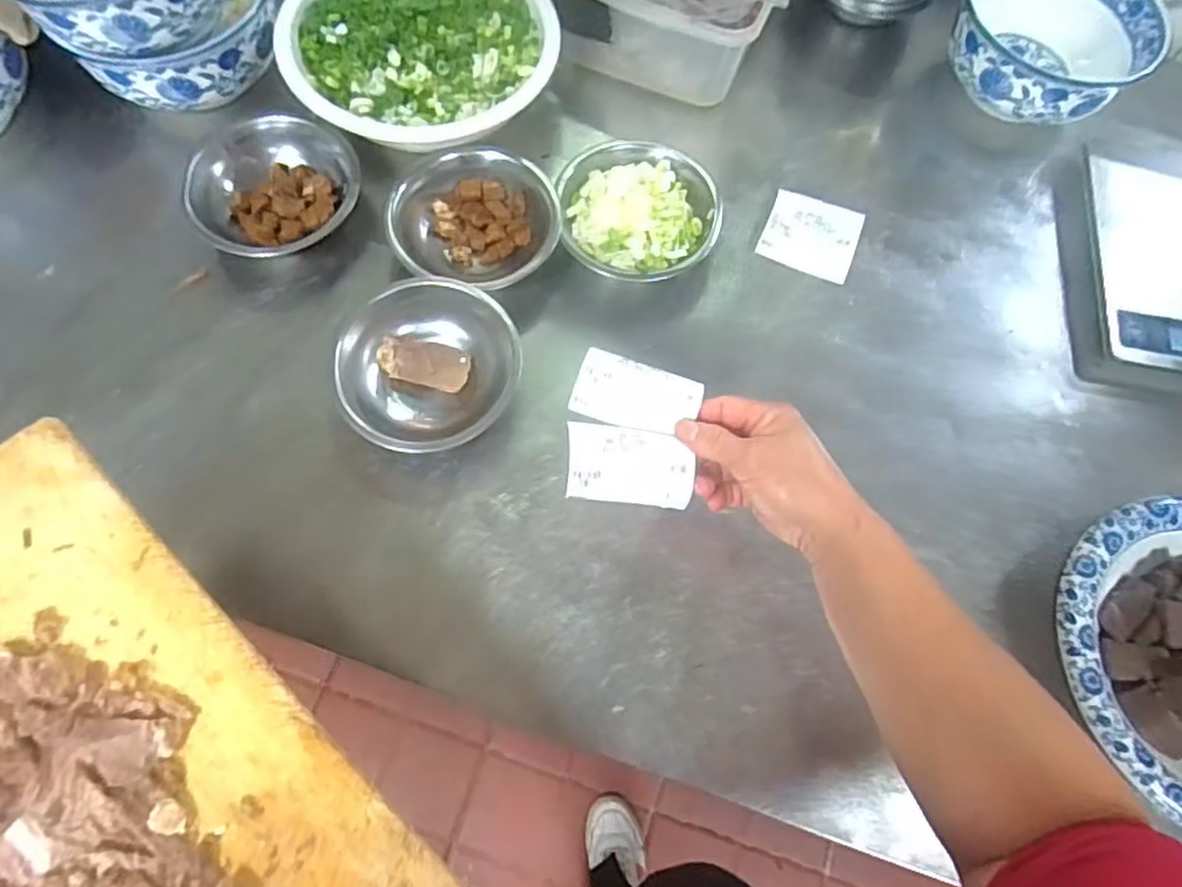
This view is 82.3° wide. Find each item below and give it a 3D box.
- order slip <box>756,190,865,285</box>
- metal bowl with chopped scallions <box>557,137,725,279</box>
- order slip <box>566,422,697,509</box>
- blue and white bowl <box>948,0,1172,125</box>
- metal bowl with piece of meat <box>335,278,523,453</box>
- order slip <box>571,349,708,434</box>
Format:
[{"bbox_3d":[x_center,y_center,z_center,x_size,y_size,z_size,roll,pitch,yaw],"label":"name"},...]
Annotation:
[{"bbox_3d":[0.187,-0.178,0.573,0.076,0.006,0.071,22,73,4],"label":"order slip"},{"bbox_3d":[0.037,-0.183,0.551,0.128,0.043,0.123,13,70,2],"label":"metal bowl with chopped scallions"},{"bbox_3d":[0.024,0.014,0.415,0.077,0.010,0.045,7,89,-10],"label":"order slip"},{"bbox_3d":[0.406,-0.364,0.616,0.166,0.087,0.166,1,70,-2],"label":"blue and white bowl"},{"bbox_3d":[-0.115,-0.054,0.491,0.129,0.045,0.116,-23,73,-10],"label":"metal bowl with piece of meat"},{"bbox_3d":[0.029,-0.032,0.427,0.076,0.013,0.043,18,71,4],"label":"order slip"}]

